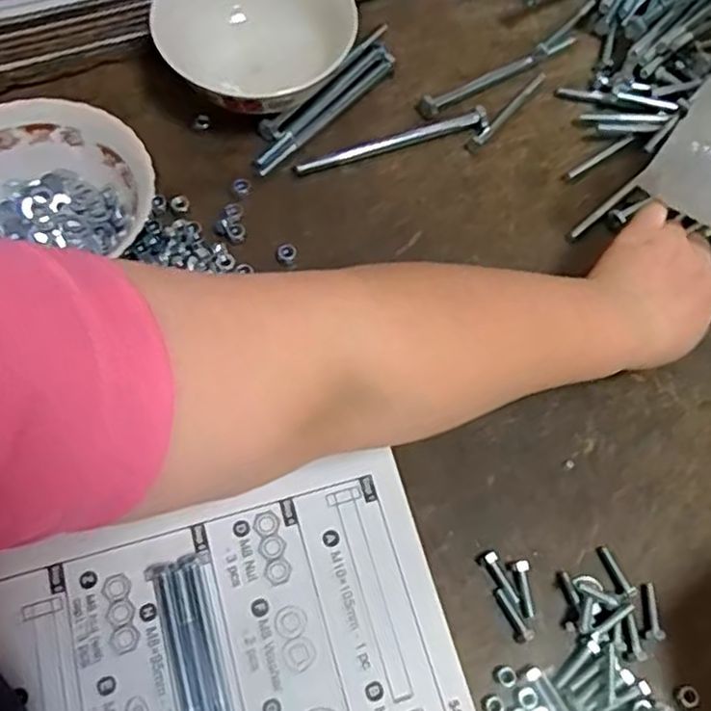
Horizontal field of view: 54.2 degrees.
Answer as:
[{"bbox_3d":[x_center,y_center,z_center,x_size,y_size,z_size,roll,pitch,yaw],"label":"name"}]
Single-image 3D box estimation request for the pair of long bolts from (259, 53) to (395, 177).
[{"bbox_3d":[-0.020,-0.178,0.511,0.011,0.009,0.143,38,68,15],"label":"pair of long bolts"}]

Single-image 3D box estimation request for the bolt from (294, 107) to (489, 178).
[{"bbox_3d":[0.028,-0.156,0.508,0.148,0.013,0.016,-20,66,-12],"label":"bolt"}]

